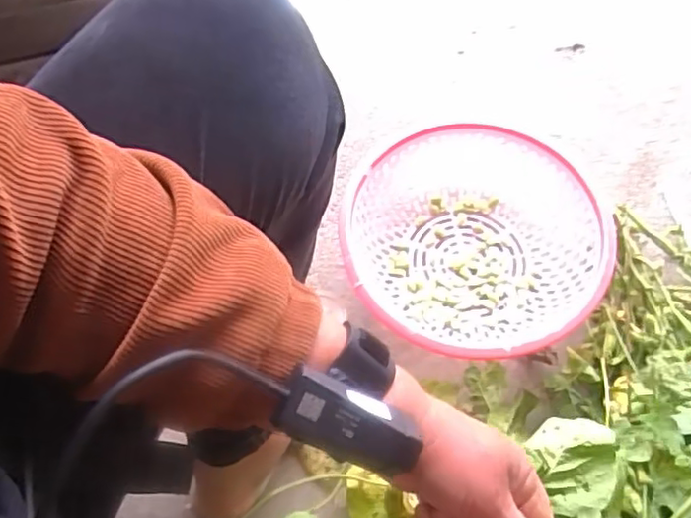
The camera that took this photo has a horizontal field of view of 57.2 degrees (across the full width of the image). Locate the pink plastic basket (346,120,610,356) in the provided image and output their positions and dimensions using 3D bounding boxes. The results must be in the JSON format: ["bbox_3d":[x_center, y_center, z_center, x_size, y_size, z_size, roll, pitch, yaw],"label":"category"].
[{"bbox_3d":[0.138,-0.017,0.707,0.253,0.108,0.256,-1,63,2],"label":"pink plastic basket"}]

